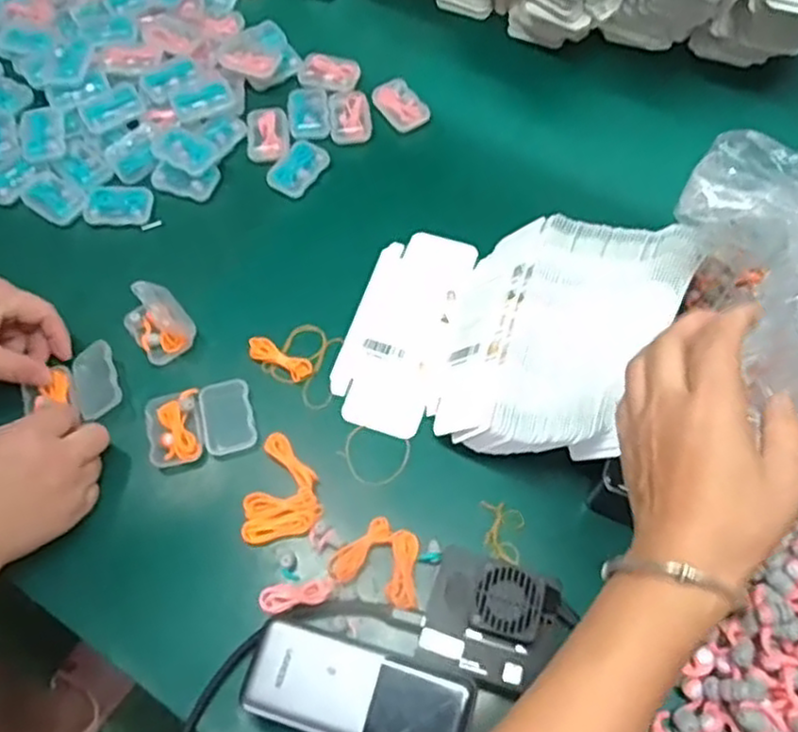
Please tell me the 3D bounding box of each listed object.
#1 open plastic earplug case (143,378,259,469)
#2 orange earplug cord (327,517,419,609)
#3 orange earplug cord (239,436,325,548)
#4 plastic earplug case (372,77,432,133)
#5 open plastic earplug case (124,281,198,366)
[{"bbox_3d":[-0.147,0.042,0.537,0.076,0.008,0.055,-16,63,-7],"label":"open plastic earplug case"},{"bbox_3d":[-0.011,0.129,0.485,0.062,0.009,0.049,20,64,11],"label":"orange earplug cord"},{"bbox_3d":[-0.084,0.084,0.512,0.053,0.013,0.075,-8,62,-4],"label":"orange earplug cord"},{"bbox_3d":[0.002,-0.249,0.683,0.040,0.009,0.057,-31,66,-14],"label":"plastic earplug case"},{"bbox_3d":[-0.188,-0.036,0.562,0.044,0.040,0.052,-35,67,-16],"label":"open plastic earplug case"}]

